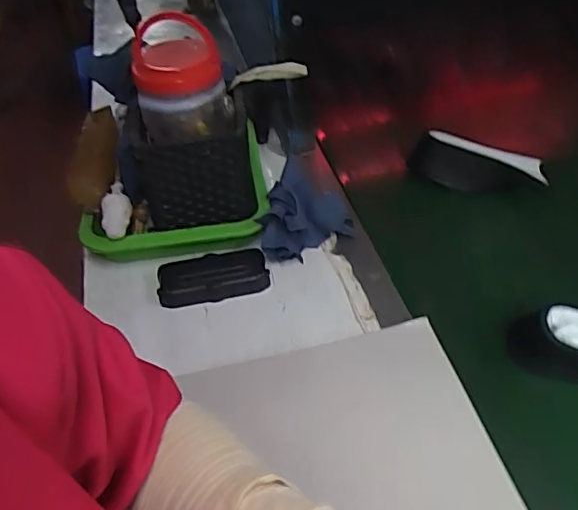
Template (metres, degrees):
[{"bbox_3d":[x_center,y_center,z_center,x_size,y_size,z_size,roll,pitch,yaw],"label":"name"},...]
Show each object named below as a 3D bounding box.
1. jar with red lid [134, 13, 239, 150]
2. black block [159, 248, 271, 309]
[{"bbox_3d":[-0.107,-0.176,0.578,0.089,0.095,0.103,-8,44,-6],"label":"jar with red lid"},{"bbox_3d":[-0.077,0.023,0.588,0.110,0.026,0.046,-11,44,-7],"label":"black block"}]

